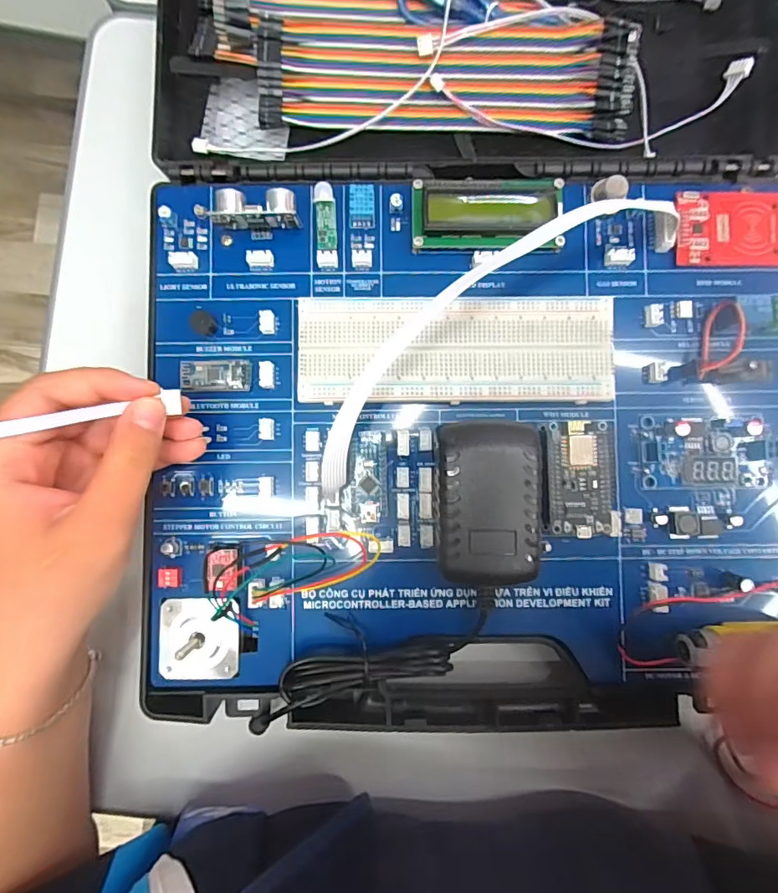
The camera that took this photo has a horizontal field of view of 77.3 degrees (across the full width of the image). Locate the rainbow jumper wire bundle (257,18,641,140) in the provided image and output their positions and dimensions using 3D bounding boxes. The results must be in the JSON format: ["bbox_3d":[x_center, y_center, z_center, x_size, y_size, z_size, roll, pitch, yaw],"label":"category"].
[{"bbox_3d":[0.033,-0.216,0.281,0.211,0.012,0.059,2,102,0],"label":"rainbow jumper wire bundle"}]

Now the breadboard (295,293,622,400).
[{"bbox_3d":[0.035,-0.051,0.258,0.162,0.010,0.054,0,86,0],"label":"breadboard"}]

